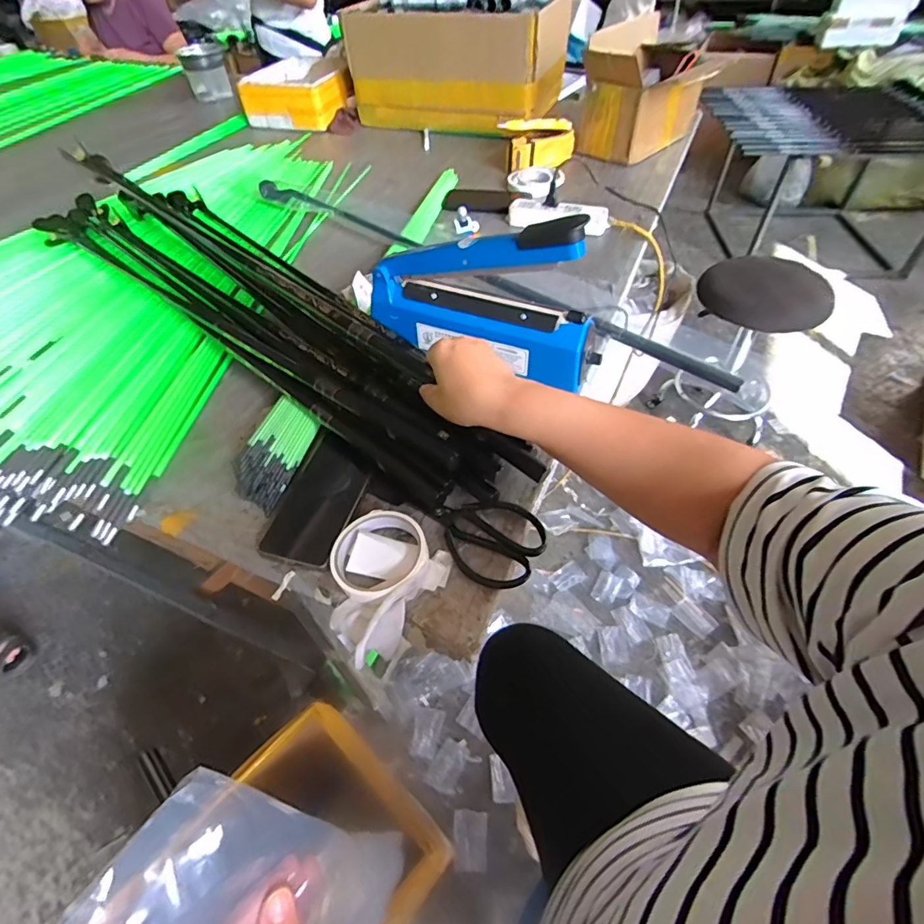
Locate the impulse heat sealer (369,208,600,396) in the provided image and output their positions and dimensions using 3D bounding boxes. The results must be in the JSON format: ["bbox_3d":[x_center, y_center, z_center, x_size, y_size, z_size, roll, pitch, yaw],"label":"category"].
[{"bbox_3d":[0.019,-0.198,0.572,0.279,0.163,0.061,15,56,13],"label":"impulse heat sealer"}]

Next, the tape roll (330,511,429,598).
[{"bbox_3d":[-0.076,0.086,0.457,0.087,0.023,0.082,-1,50,2],"label":"tape roll"}]

